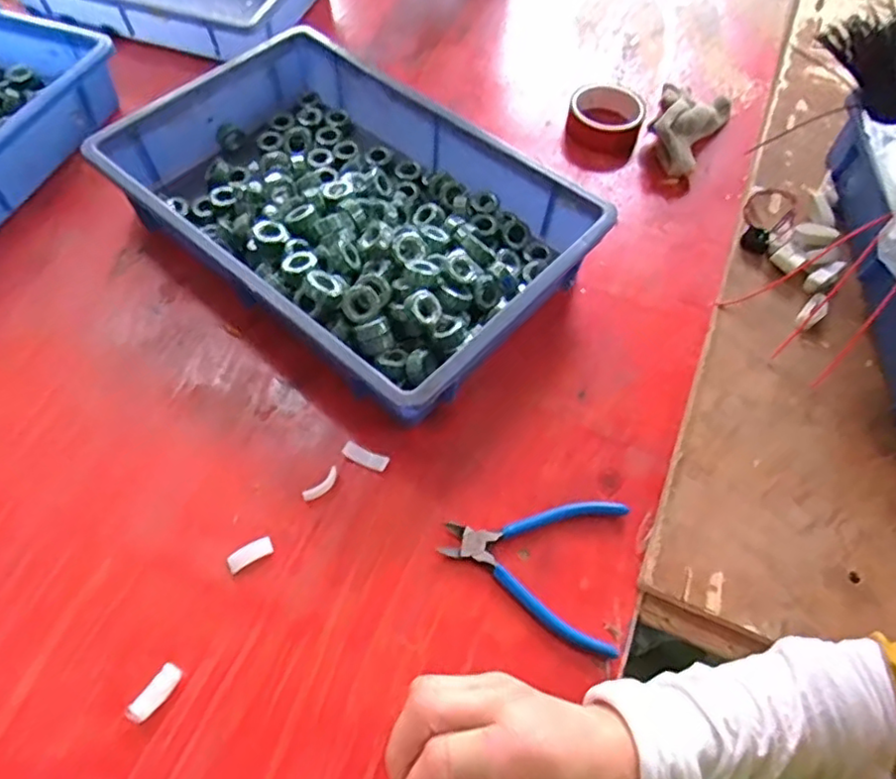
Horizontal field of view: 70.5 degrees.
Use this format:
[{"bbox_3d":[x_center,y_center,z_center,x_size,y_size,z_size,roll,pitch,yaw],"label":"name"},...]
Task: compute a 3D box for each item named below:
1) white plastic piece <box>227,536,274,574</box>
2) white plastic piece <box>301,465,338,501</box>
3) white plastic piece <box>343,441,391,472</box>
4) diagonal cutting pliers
[{"bbox_3d":[-0.153,0.126,0.490,0.034,0.007,0.016,-29,65,-18],"label":"white plastic piece"},{"bbox_3d":[-0.103,0.078,0.519,0.035,0.006,0.013,-38,68,-22],"label":"white plastic piece"},{"bbox_3d":[-0.069,0.057,0.532,0.039,0.006,0.014,22,61,10],"label":"white plastic piece"},{"bbox_3d":[0.064,0.135,0.488,0.137,0.014,0.112,9,59,3],"label":"diagonal cutting pliers"}]

